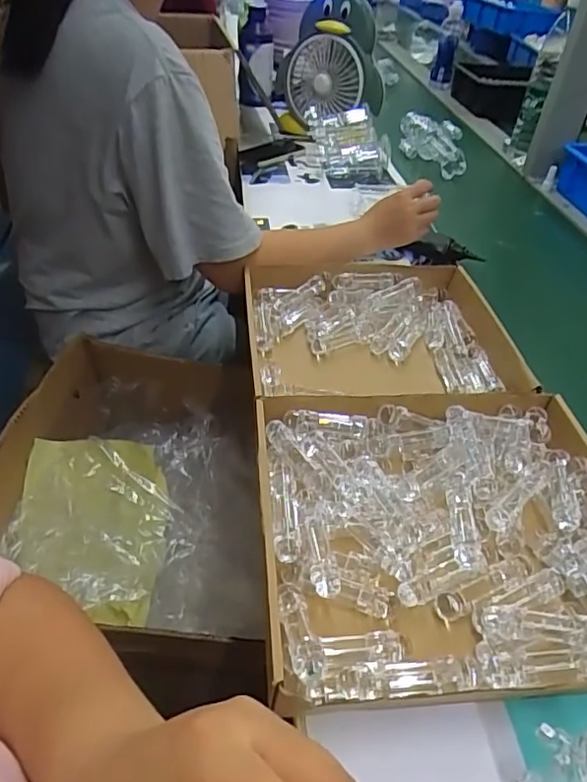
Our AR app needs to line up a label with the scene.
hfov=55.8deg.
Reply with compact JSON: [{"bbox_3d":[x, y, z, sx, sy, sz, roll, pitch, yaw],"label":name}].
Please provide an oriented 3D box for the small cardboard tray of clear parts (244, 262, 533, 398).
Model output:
[{"bbox_3d":[0.104,-0.062,0.688,0.319,0.066,0.269,0,42,-6],"label":"small cardboard tray of clear parts"}]

